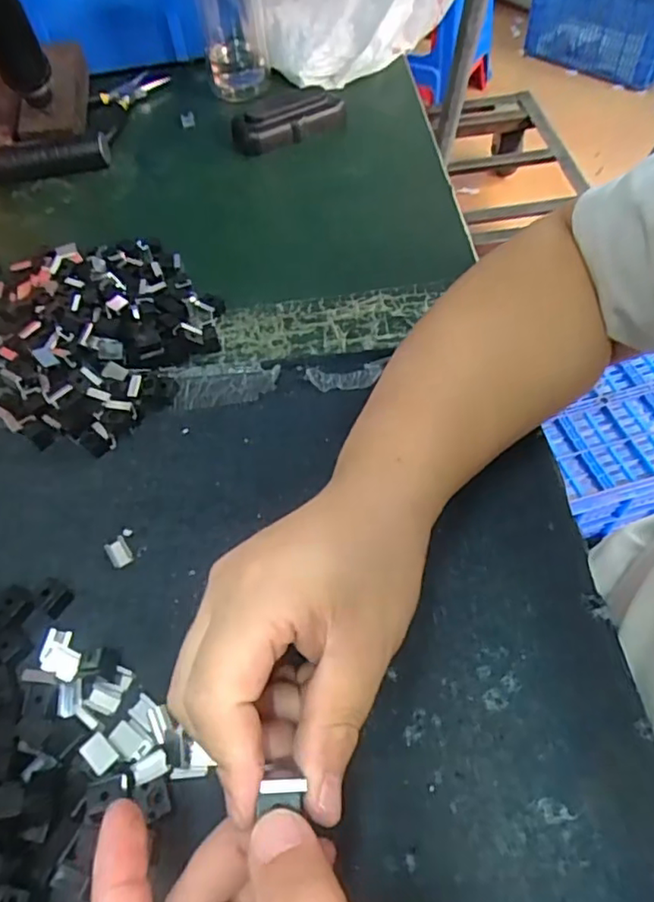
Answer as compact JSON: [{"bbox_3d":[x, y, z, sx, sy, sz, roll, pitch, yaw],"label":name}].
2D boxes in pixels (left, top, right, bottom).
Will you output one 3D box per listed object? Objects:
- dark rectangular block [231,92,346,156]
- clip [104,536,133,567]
[{"bbox_3d":[-0.035,-0.308,0.558,0.102,0.025,0.037,-17,57,-7],"label":"dark rectangular block"},{"bbox_3d":[-0.119,0.058,0.346,0.012,0.004,0.018,-31,60,-15],"label":"clip"}]

